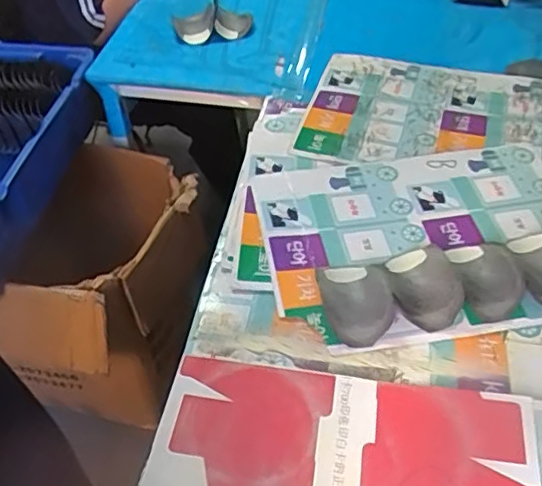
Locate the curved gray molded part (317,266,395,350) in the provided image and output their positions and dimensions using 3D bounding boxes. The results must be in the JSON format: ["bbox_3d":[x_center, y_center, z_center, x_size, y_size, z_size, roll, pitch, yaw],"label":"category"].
[{"bbox_3d":[0.126,0.083,0.871,0.095,0.031,0.142,-3,46,-4],"label":"curved gray molded part"}]

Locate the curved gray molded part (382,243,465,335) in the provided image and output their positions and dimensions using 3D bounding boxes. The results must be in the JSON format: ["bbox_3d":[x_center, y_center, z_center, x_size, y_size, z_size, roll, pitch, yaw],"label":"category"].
[{"bbox_3d":[0.228,0.062,0.894,0.097,0.044,0.143,-4,47,-6],"label":"curved gray molded part"}]

